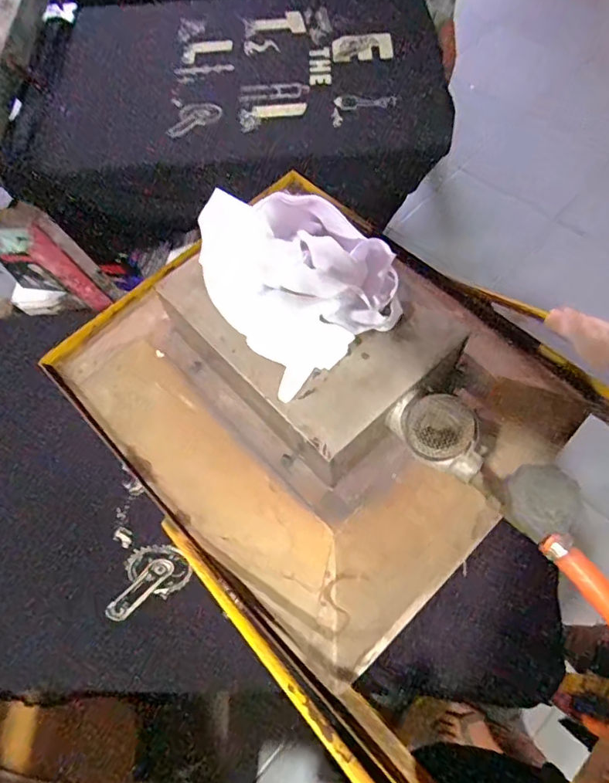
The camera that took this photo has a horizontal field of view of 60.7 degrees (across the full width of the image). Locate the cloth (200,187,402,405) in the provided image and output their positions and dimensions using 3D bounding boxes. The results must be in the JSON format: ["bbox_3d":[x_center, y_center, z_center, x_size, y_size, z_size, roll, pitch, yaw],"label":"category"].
[{"bbox_3d":[-0.012,-0.092,0.377,0.117,0.059,0.144,-35,68,-14],"label":"cloth"}]

